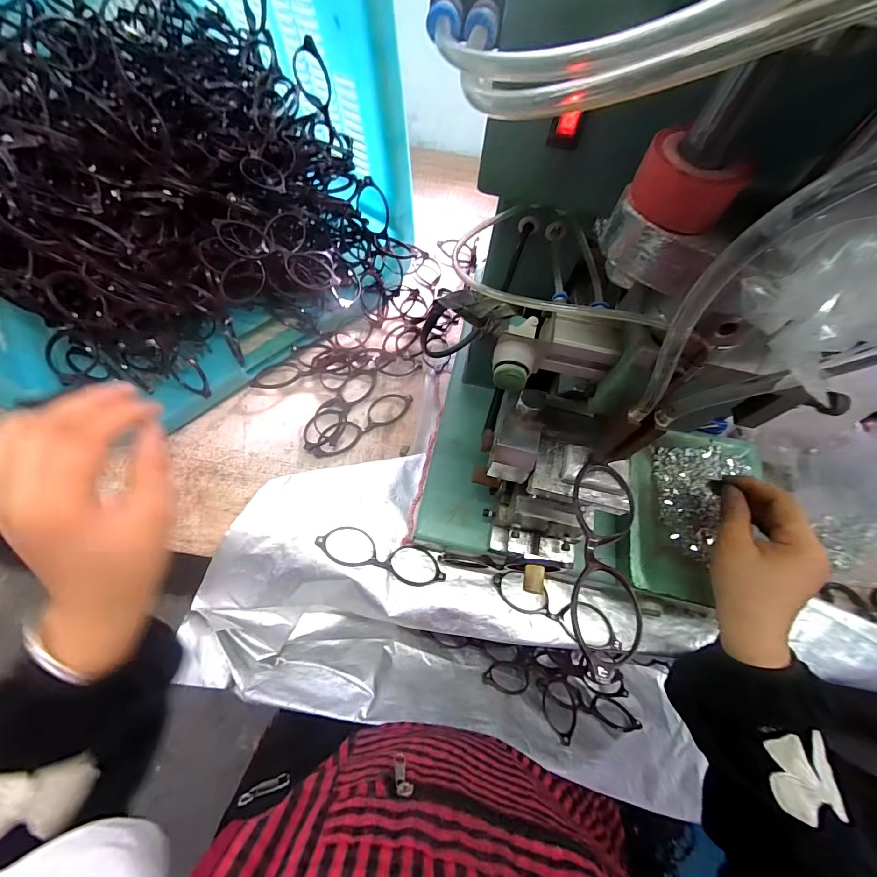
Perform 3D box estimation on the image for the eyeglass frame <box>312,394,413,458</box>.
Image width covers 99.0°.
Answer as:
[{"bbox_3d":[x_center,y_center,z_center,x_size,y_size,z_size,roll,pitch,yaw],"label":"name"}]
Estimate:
[{"bbox_3d":[-0.106,-0.022,0.520,0.151,0.012,0.049,-36,72,-18],"label":"eyeglass frame"}]

